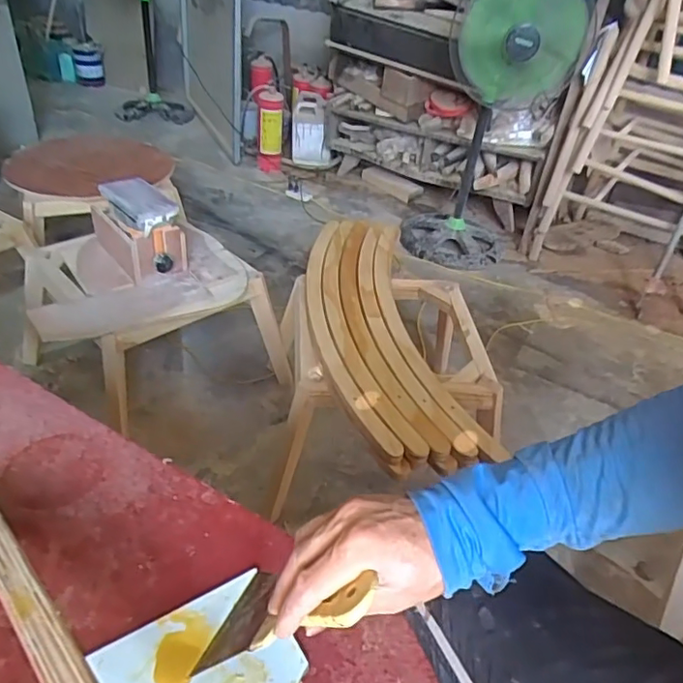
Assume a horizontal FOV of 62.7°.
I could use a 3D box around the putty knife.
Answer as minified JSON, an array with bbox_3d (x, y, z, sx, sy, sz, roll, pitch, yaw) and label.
[{"bbox_3d":[-0.044,0.197,0.414,0.009,0.205,0.091,47,45,-7],"label":"putty knife"}]

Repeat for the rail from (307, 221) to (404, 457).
[{"bbox_3d":[-0.014,-0.049,1.335,0.127,0.068,0.845,-1,38,-11],"label":"rail"}]

